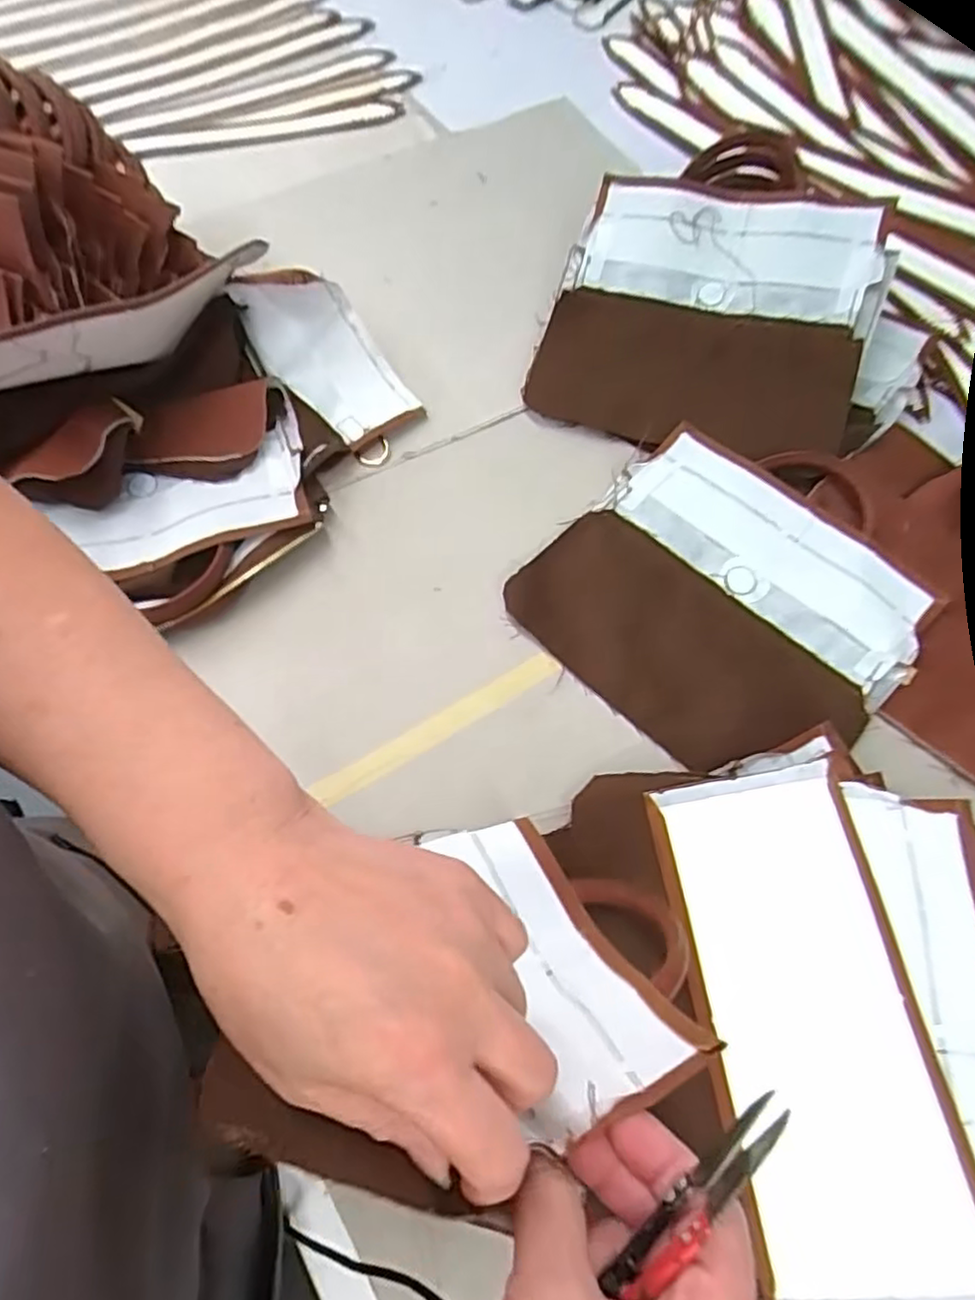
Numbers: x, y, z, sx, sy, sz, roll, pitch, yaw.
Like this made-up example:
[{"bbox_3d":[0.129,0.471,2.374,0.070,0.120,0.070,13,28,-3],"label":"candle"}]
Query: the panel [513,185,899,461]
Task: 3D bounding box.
[{"bbox_3d":[0.178,-0.268,0.560,0.248,0.021,0.210,17,89,9],"label":"panel"}]

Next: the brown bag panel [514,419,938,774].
[{"bbox_3d":[0.176,-0.046,0.486,0.244,0.021,0.238,-42,70,-15],"label":"brown bag panel"}]

